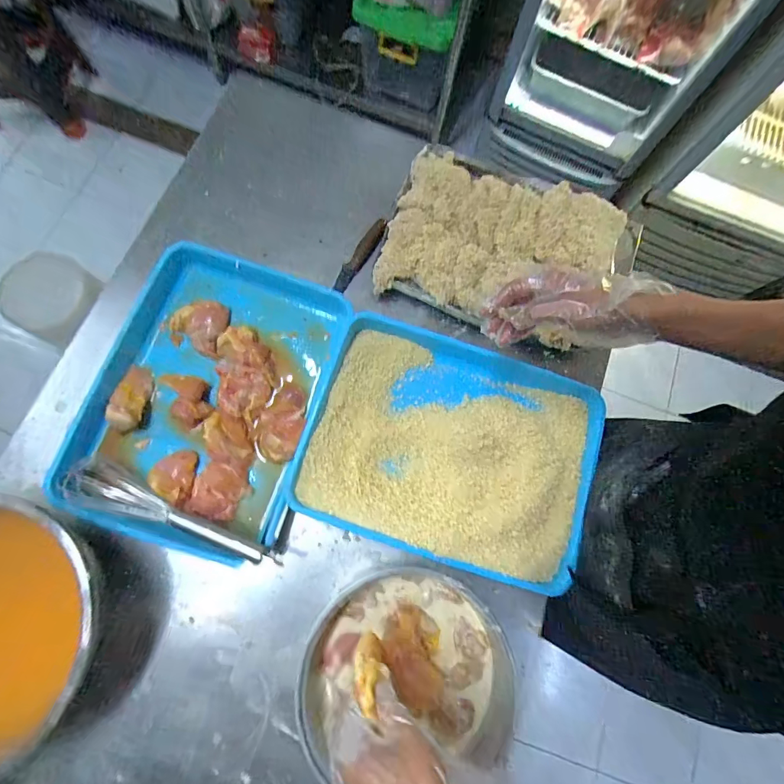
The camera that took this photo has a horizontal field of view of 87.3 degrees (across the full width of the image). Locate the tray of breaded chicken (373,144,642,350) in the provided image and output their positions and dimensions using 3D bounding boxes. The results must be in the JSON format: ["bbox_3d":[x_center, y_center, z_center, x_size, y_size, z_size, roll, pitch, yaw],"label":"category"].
[{"bbox_3d":[0.191,-0.246,0.680,0.383,0.039,0.292,20,80,3],"label":"tray of breaded chicken"}]

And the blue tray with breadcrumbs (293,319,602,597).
[{"bbox_3d":[0.090,0.077,0.602,0.402,0.066,0.307,19,76,0],"label":"blue tray with breadcrumbs"}]

